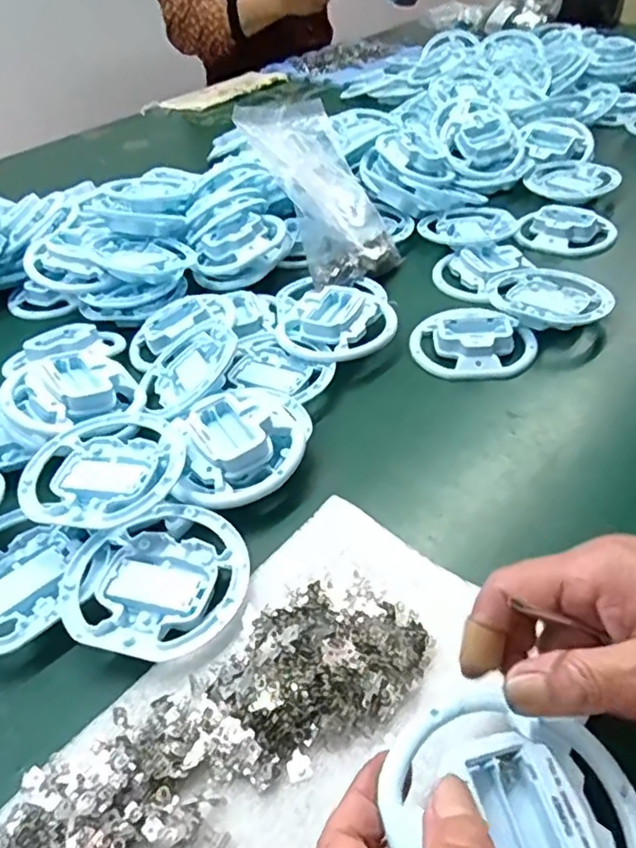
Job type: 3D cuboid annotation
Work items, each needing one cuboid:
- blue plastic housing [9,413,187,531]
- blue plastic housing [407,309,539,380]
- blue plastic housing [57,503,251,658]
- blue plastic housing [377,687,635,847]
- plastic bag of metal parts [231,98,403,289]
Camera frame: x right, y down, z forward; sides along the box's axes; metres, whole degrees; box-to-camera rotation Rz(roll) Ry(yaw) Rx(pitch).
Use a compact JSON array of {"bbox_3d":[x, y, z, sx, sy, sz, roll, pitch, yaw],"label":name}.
[{"bbox_3d":[-0.139,0.031,0.413,0.103,0.018,0.095,4,44,12],"label":"blue plastic housing"},{"bbox_3d":[0.128,-0.067,0.517,0.101,0.020,0.072,5,43,11],"label":"blue plastic housing"},{"bbox_3d":[-0.094,0.090,0.370,0.105,0.012,0.099,-3,42,3],"label":"blue plastic housing"},{"bbox_3d":[0.077,0.149,0.237,0.101,0.028,0.090,18,47,24],"label":"blue plastic housing"},{"bbox_3d":[0.011,-0.236,0.635,0.196,0.050,0.168,53,45,-3],"label":"plastic bag of metal parts"}]

